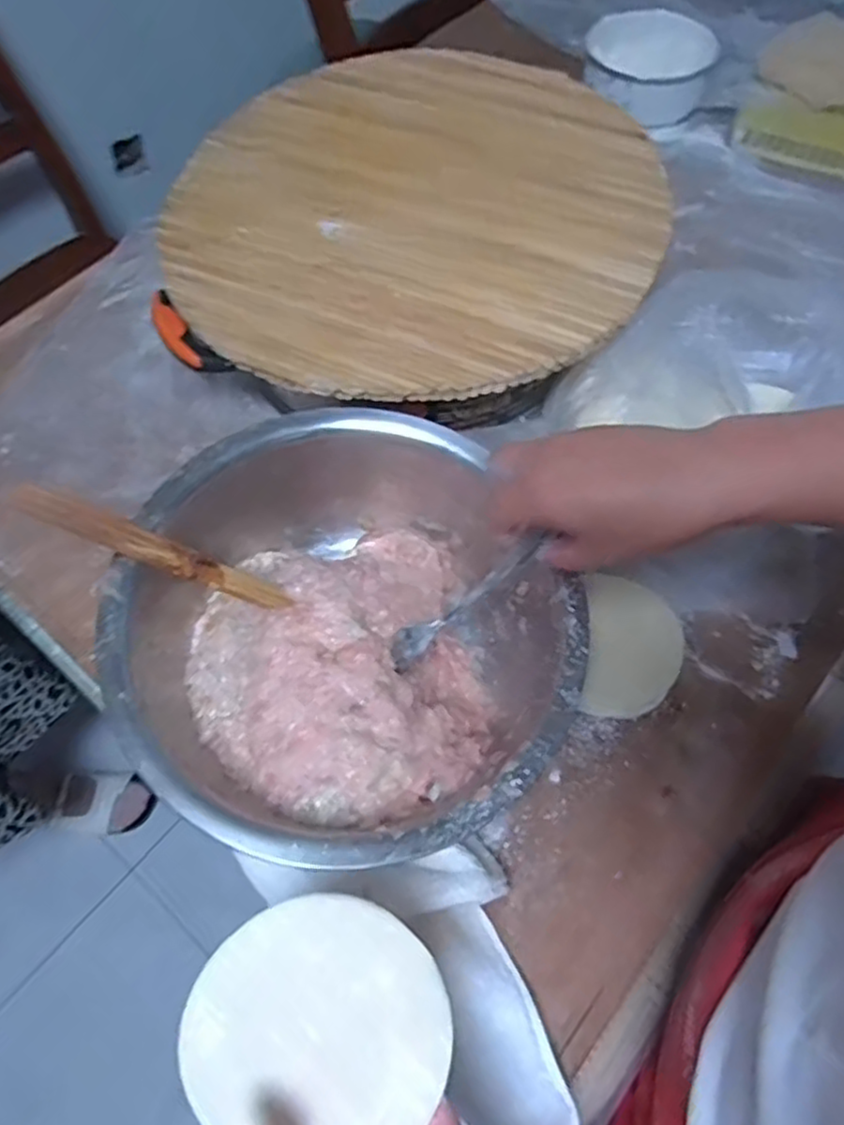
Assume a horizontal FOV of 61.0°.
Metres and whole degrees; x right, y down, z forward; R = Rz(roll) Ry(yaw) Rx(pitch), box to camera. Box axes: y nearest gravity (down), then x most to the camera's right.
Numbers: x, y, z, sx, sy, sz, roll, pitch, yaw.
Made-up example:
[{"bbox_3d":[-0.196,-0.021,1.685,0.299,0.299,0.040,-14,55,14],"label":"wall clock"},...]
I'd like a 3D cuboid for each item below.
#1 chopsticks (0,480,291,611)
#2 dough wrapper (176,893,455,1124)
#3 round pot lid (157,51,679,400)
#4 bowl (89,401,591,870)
[{"bbox_3d":[-0.153,-0.005,0.423,0.163,0.011,0.017,26,60,-27],"label":"chopsticks"},{"bbox_3d":[-0.041,0.184,0.280,0.096,0.005,0.097,41,82,8],"label":"dough wrapper"},{"bbox_3d":[-0.005,-0.291,0.581,0.390,0.016,0.389,0,63,1],"label":"round pot lid"},{"bbox_3d":[-0.049,0.050,0.459,0.248,0.128,0.273,-29,66,-13],"label":"bowl"}]

